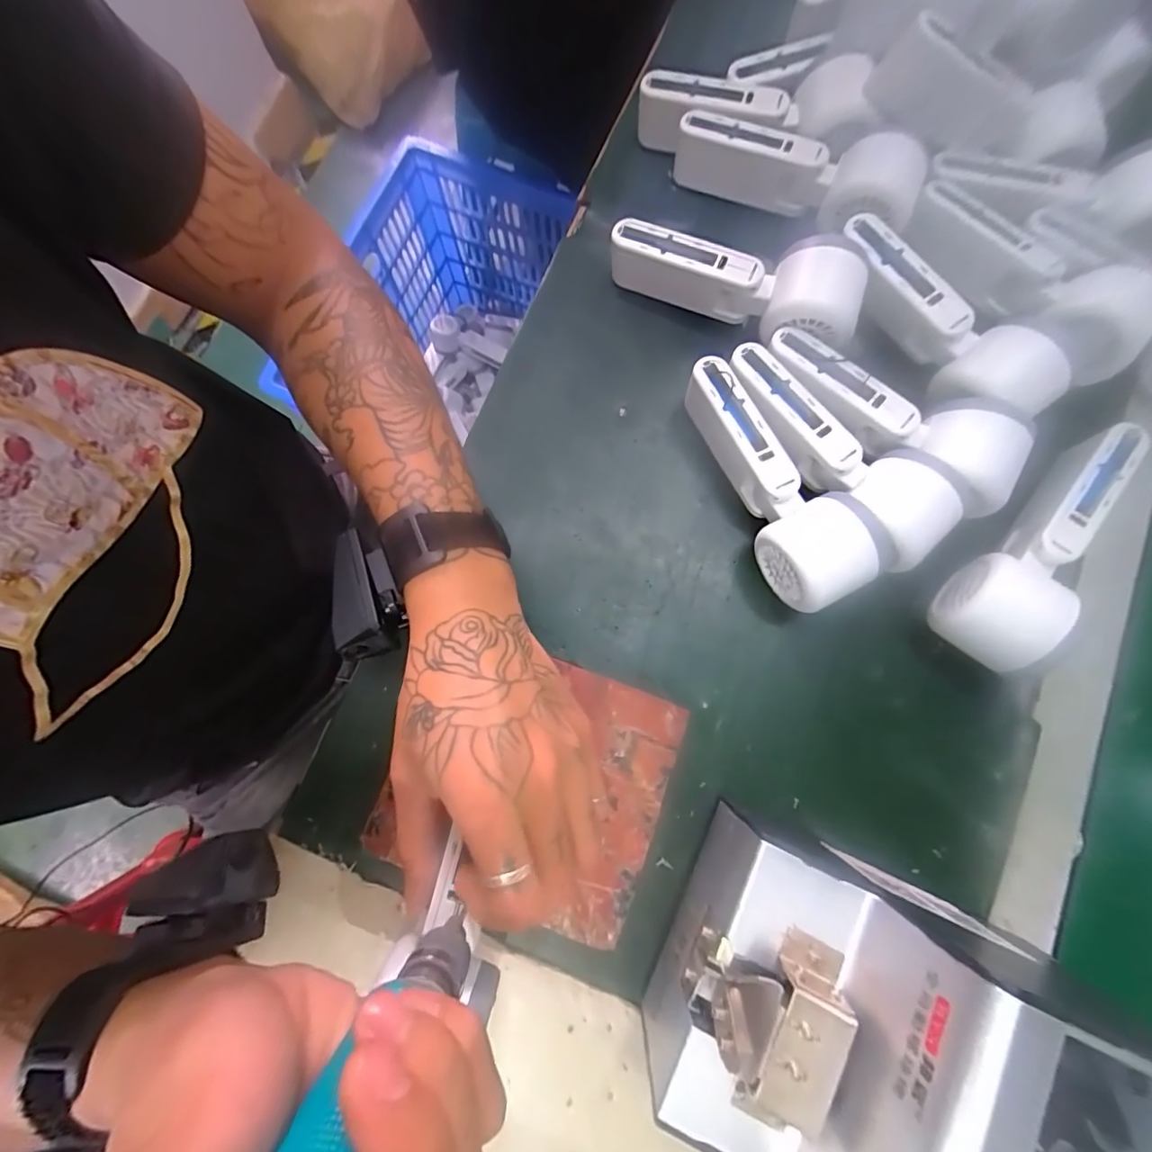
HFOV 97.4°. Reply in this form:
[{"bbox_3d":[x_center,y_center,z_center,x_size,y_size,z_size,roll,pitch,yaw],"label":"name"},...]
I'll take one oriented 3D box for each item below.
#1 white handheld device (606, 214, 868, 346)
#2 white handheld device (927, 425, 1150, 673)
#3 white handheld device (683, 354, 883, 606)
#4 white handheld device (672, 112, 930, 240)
[{"bbox_3d":[0.105,-0.196,0.331,0.162,0.051,0.051,25,81,5],"label":"white handheld device"},{"bbox_3d":[0.286,-0.016,0.306,0.164,0.054,0.060,-44,82,-7],"label":"white handheld device"},{"bbox_3d":[0.117,-0.058,0.316,0.056,0.054,0.166,-31,81,-5],"label":"white handheld device"},{"bbox_3d":[0.150,-0.280,0.353,0.167,0.051,0.054,25,81,5],"label":"white handheld device"}]

